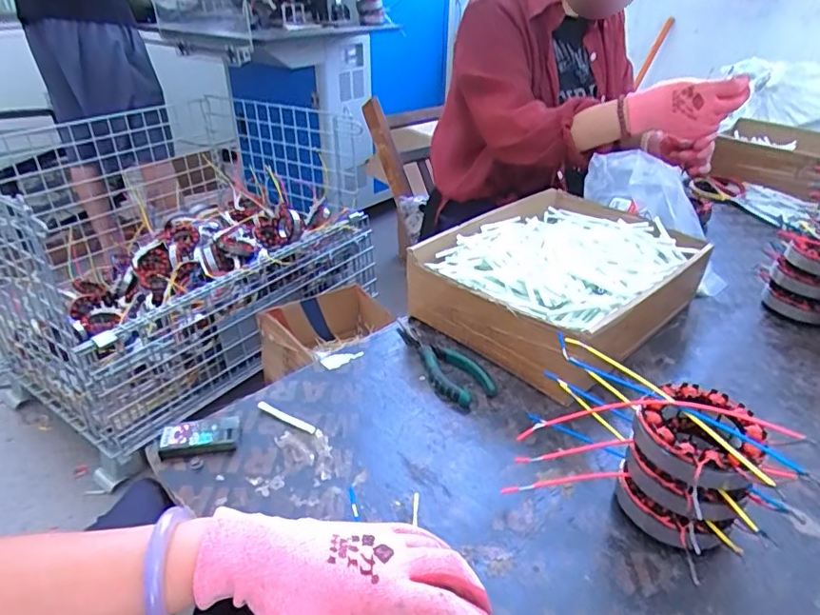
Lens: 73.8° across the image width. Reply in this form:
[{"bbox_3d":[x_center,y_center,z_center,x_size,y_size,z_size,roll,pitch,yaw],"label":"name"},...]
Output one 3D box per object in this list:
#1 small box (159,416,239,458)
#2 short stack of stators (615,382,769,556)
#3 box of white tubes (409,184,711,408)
[{"bbox_3d":[-0.192,0.118,0.500,0.067,0.017,0.032,-4,32,-9],"label":"small box"},{"bbox_3d":[0.216,0.127,0.422,0.092,0.102,0.090,24,38,32],"label":"short stack of stators"},{"bbox_3d":[0.192,-0.037,0.693,0.248,0.103,0.331,28,40,36],"label":"box of white tubes"}]

